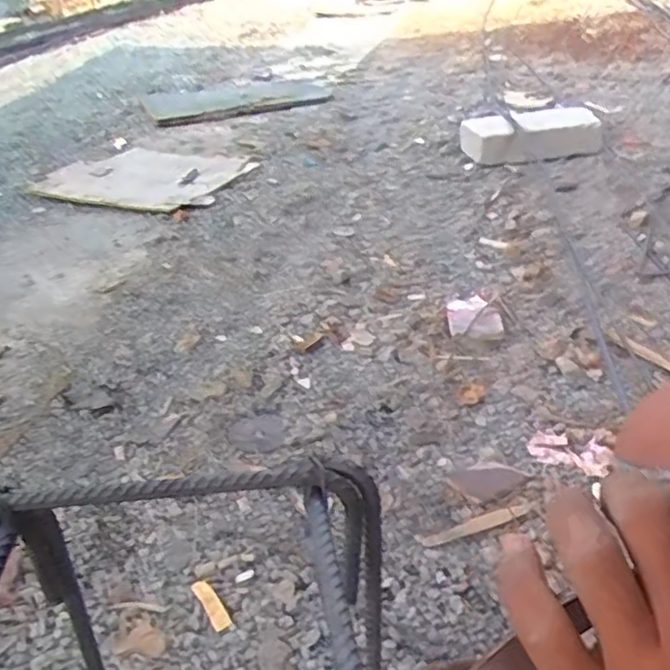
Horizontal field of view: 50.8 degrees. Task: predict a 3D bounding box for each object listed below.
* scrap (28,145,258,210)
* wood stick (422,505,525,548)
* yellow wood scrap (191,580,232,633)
[{"bbox_3d":[-0.431,-0.381,1.669,0.349,0.016,0.448,14,30,15],"label":"scrap"},{"bbox_3d":[0.134,0.184,0.681,0.103,0.005,0.015,-17,43,-4],"label":"wood stick"},{"bbox_3d":[-0.110,0.236,0.622,0.016,0.007,0.057,-21,33,-27],"label":"yellow wood scrap"}]

